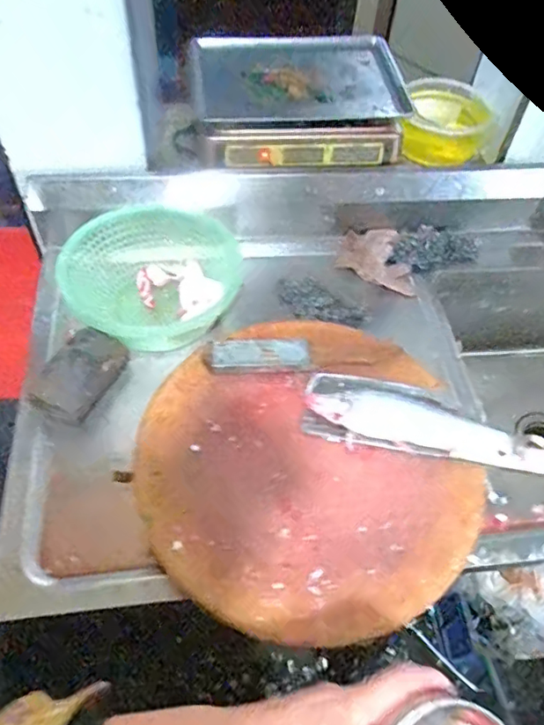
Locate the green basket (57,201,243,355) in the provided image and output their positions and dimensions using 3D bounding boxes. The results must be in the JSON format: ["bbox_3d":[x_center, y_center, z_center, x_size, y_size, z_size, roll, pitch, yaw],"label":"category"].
[{"bbox_3d":[-0.183,-0.126,0.826,0.240,0.095,0.248,2,54,-2],"label":"green basket"}]

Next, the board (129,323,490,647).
[{"bbox_3d":[0.041,0.116,0.661,0.389,0.029,0.380,2,54,-2],"label":"board"}]

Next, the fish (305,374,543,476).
[{"bbox_3d":[0.192,0.073,0.700,0.295,0.032,0.090,15,55,7],"label":"fish"}]

